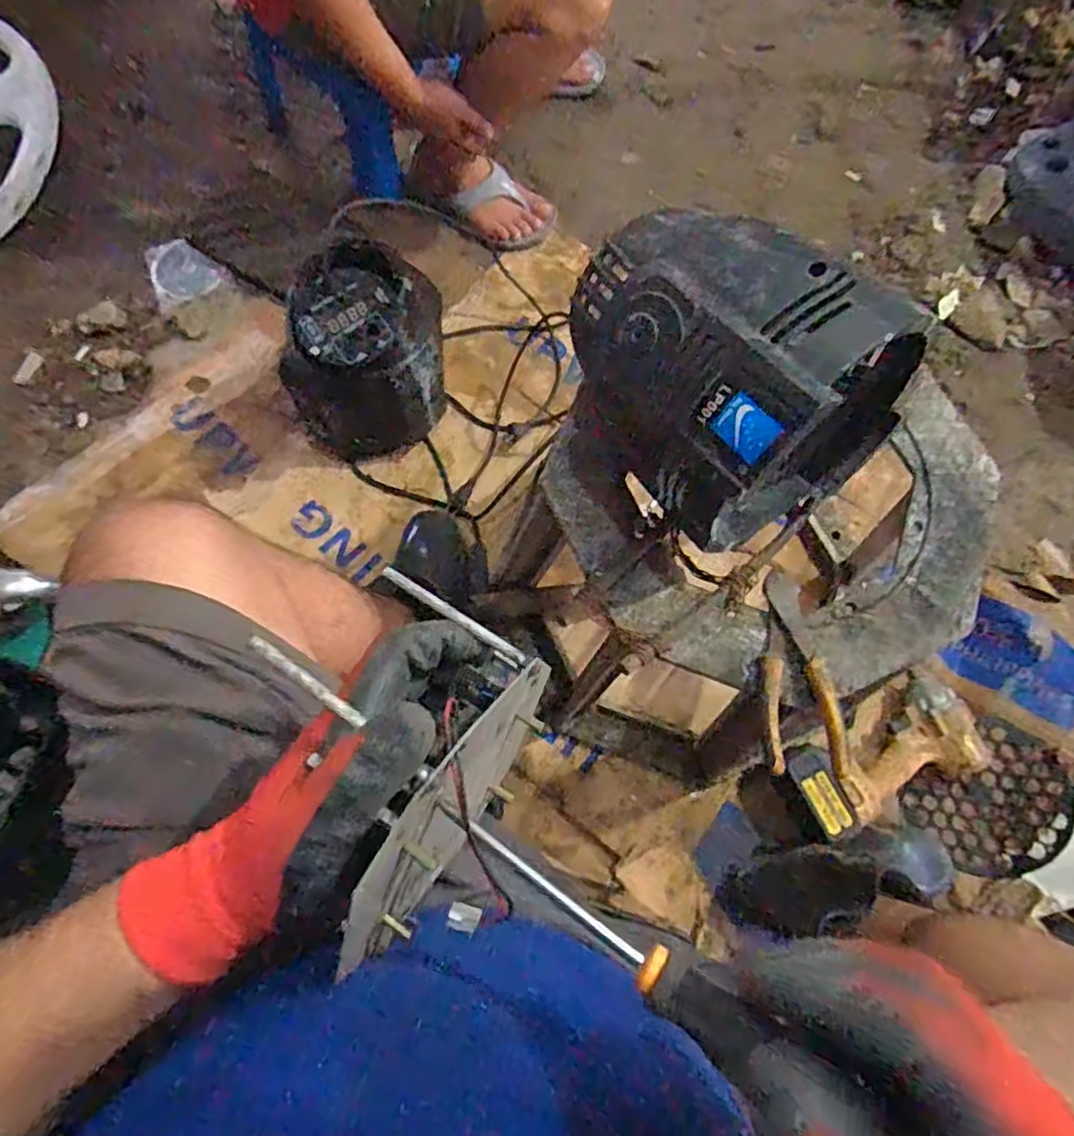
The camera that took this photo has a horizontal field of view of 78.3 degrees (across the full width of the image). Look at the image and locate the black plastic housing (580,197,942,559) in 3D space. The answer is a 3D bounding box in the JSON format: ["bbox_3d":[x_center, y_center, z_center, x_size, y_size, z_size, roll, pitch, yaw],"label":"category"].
[{"bbox_3d":[0.134,-0.152,0.509,0.151,0.198,0.243,-34,77,-11],"label":"black plastic housing"}]

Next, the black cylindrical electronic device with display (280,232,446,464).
[{"bbox_3d":[-0.207,-0.283,0.877,0.154,0.245,0.188,-3,73,-2],"label":"black cylindrical electronic device with display"}]

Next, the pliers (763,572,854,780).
[{"bbox_3d":[0.206,0.081,0.534,0.063,0.021,0.165,-1,62,-1],"label":"pliers"}]

